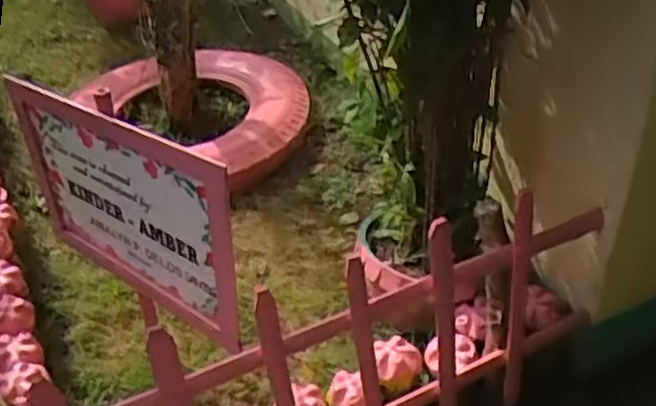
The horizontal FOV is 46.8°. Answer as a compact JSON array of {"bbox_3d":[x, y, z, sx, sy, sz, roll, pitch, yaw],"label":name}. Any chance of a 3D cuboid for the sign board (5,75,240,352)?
[{"bbox_3d":[-0.320,0.005,1.180,0.458,0.324,0.025,24,48,30],"label":"sign board"}]

